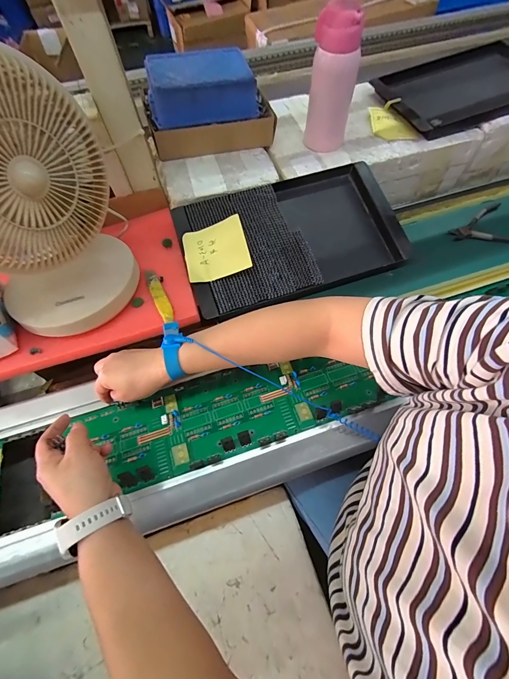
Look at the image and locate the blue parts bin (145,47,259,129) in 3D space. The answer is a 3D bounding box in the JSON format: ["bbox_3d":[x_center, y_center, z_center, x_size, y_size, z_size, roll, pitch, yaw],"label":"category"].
[{"bbox_3d":[-0.100,-0.476,0.559,0.189,0.068,0.132,-12,60,-6],"label":"blue parts bin"}]

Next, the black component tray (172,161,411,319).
[{"bbox_3d":[0.067,-0.182,0.520,0.369,0.028,0.223,-18,75,-11],"label":"black component tray"}]

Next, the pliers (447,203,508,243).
[{"bbox_3d":[0.443,-0.208,0.564,0.137,0.013,0.113,-15,60,-8],"label":"pliers"}]

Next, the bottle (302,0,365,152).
[{"bbox_3d":[0.139,-0.452,0.531,0.080,0.204,0.064,10,60,7],"label":"bottle"}]

